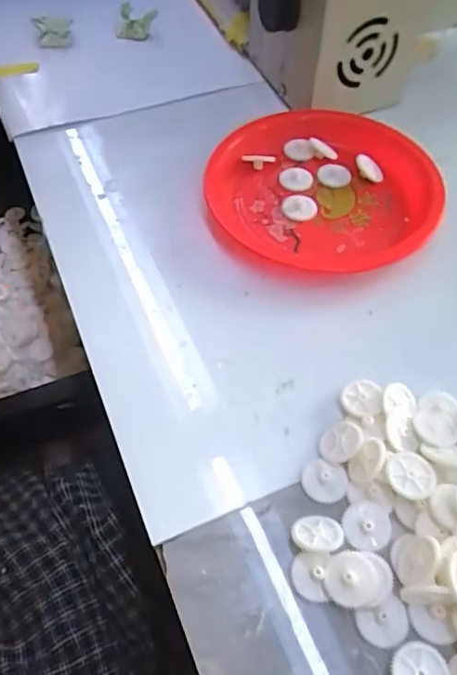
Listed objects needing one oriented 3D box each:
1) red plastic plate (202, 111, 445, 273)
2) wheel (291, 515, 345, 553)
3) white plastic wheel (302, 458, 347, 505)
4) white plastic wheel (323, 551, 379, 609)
[{"bbox_3d":[0.061,-0.103,0.358,0.145,0.019,0.125,8,57,7],"label":"red plastic plate"},{"bbox_3d":[0.039,0.086,0.238,0.022,0.005,0.019,3,25,13],"label":"wheel"},{"bbox_3d":[0.045,0.068,0.255,0.022,0.004,0.019,25,61,17],"label":"white plastic wheel"},{"bbox_3d":[0.051,0.102,0.227,0.021,0.006,0.020,-1,57,1],"label":"white plastic wheel"}]

